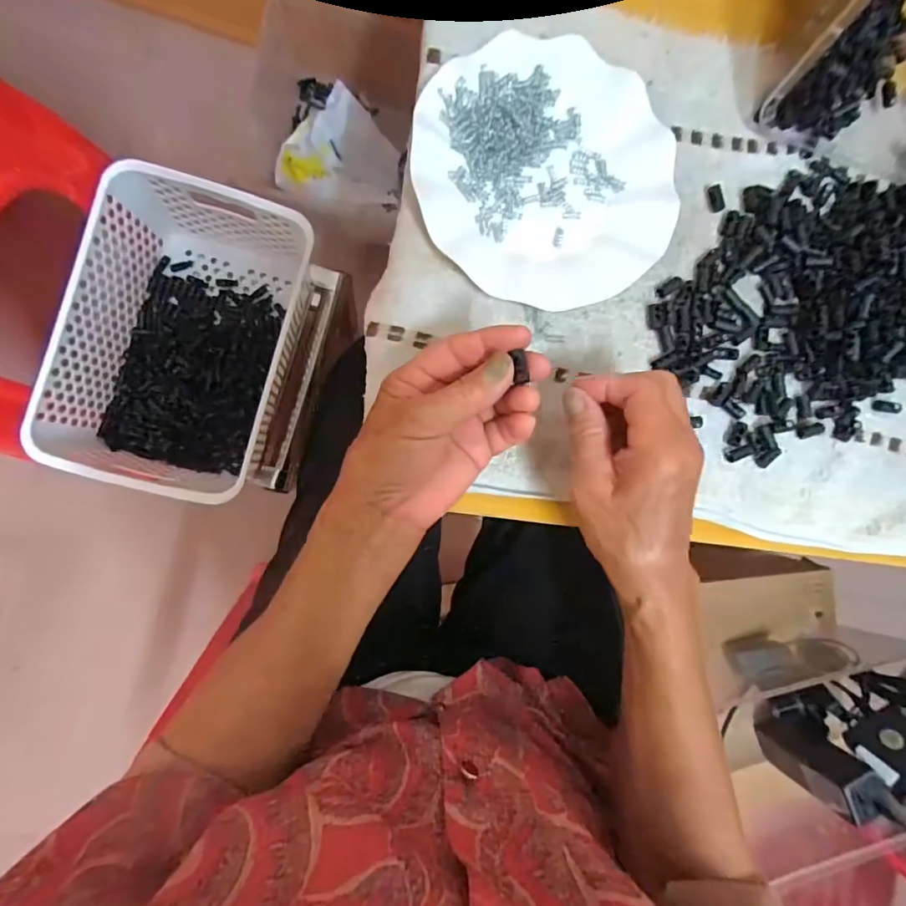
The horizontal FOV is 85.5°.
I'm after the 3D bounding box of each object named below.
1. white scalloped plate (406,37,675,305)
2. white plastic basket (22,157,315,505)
[{"bbox_3d":[0.066,-0.194,0.343,0.181,0.017,0.175,0,89,-9],"label":"white scalloped plate"},{"bbox_3d":[-0.285,-0.120,0.542,0.207,0.122,0.309,13,87,-9],"label":"white plastic basket"}]

